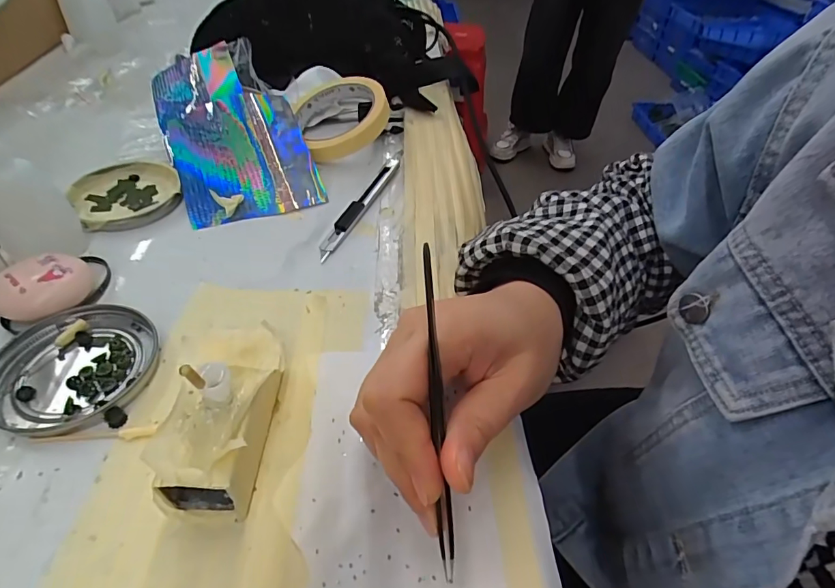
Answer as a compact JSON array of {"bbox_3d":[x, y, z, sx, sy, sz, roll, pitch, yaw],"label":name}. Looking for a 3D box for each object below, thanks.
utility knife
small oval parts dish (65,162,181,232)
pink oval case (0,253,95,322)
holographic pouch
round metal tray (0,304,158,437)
[{"bbox_3d":[-0.040,-0.078,0.369,0.013,0.007,0.155,15,46,11],"label":"utility knife"},{"bbox_3d":[-0.223,-0.078,0.355,0.074,0.007,0.083,-29,54,-28],"label":"small oval parts dish"},{"bbox_3d":[-0.217,-0.003,0.268,0.036,0.022,0.048,35,53,27],"label":"pink oval case"},{"bbox_3d":[-0.152,-0.136,0.381,0.103,0.022,0.178,-19,69,-20],"label":"holographic pouch"},{"bbox_3d":[-0.183,0.038,0.243,0.075,0.008,0.075,2,45,-2],"label":"round metal tray"}]

